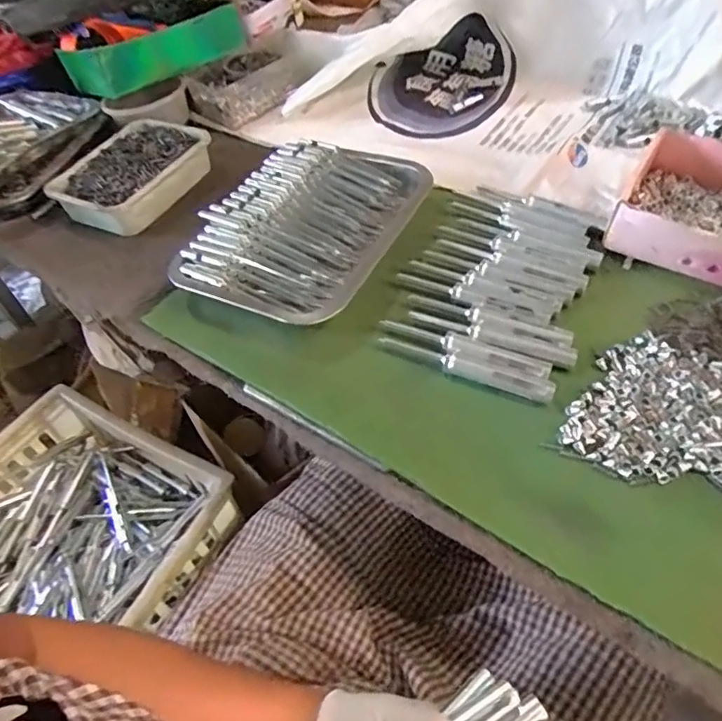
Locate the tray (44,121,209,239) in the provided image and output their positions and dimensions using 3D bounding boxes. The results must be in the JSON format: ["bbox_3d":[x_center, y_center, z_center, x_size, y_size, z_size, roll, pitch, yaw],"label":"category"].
[{"bbox_3d":[-0.273,-0.226,0.668,0.126,0.037,0.181,16,54,17],"label":"tray"}]

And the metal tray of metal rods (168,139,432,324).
[{"bbox_3d":[-0.051,-0.134,0.560,0.180,0.050,0.251,20,55,20],"label":"metal tray of metal rods"}]

